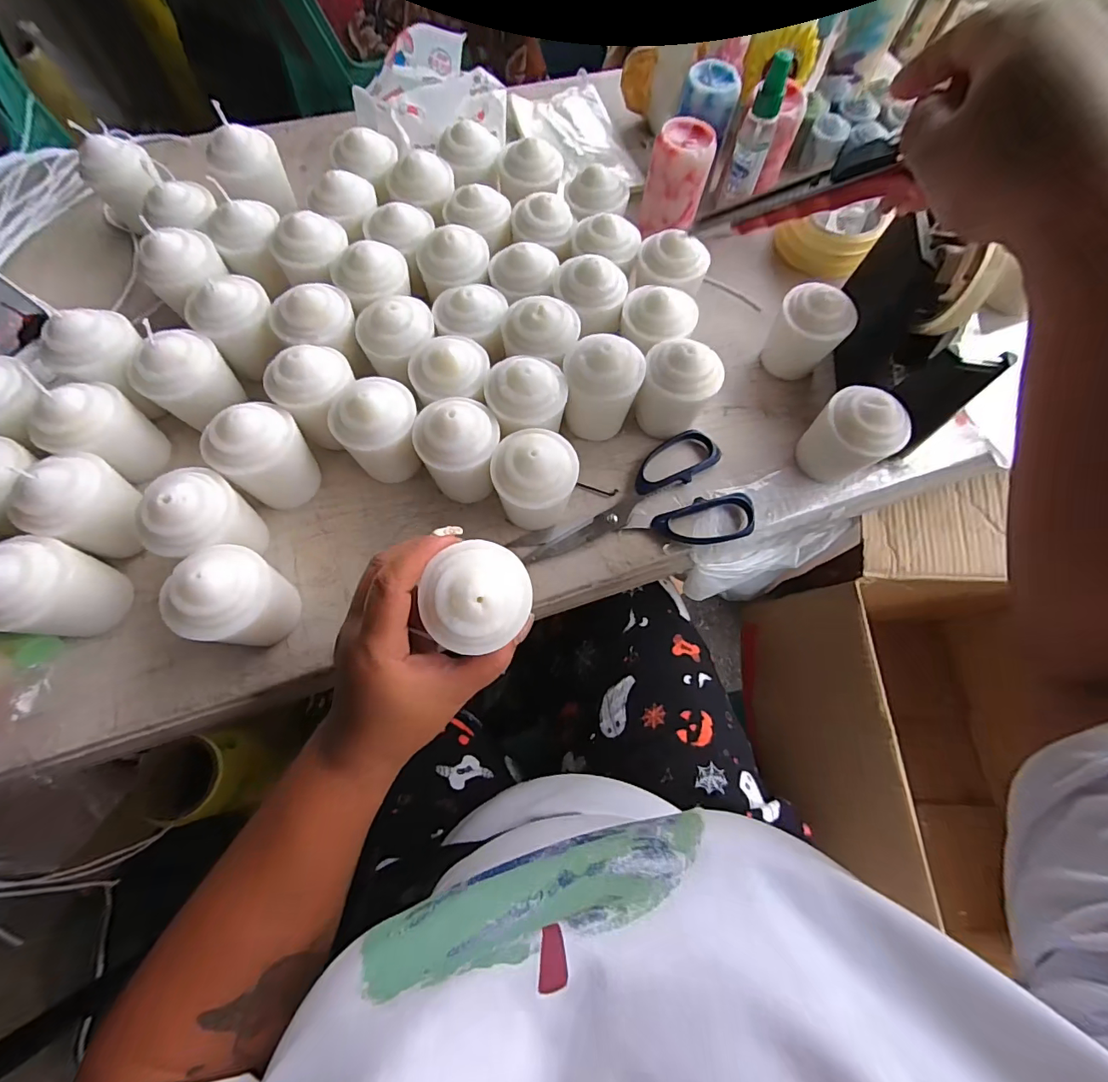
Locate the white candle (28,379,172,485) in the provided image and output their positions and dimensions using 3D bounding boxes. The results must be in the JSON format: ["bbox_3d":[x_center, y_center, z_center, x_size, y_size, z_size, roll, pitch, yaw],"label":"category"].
[{"bbox_3d":[-0.311,-0.077,0.334,0.048,0.075,0.053,14,71,2],"label":"white candle"}]

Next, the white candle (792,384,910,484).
[{"bbox_3d":[0.219,-0.077,0.357,0.049,0.077,0.053,1,71,-2],"label":"white candle"}]

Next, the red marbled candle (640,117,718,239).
[{"bbox_3d":[0.109,-0.320,0.426,0.051,0.069,0.052,1,71,-2],"label":"red marbled candle"}]

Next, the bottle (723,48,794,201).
[{"bbox_3d":[0.174,-0.347,0.408,0.029,0.102,0.026,21,72,5],"label":"bottle"}]

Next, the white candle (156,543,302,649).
[{"bbox_3d":[-0.194,0.035,0.295,0.045,0.066,0.053,14,71,2],"label":"white candle"}]

